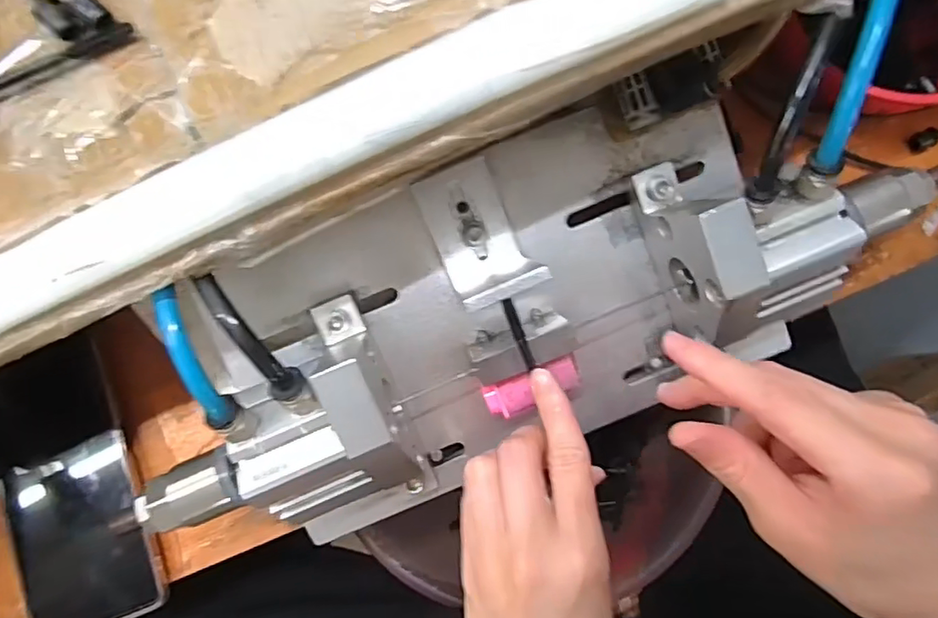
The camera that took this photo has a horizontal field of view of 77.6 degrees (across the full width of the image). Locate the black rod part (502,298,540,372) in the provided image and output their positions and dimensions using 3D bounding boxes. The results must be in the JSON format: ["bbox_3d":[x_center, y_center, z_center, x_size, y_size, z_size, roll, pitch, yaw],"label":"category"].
[{"bbox_3d":[0.023,0.012,0.270,0.005,0.004,0.035,-22,97,2],"label":"black rod part"}]

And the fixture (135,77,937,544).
[{"bbox_3d":[0.021,-0.001,0.270,0.346,0.092,0.141,-23,86,-4],"label":"fixture"}]

